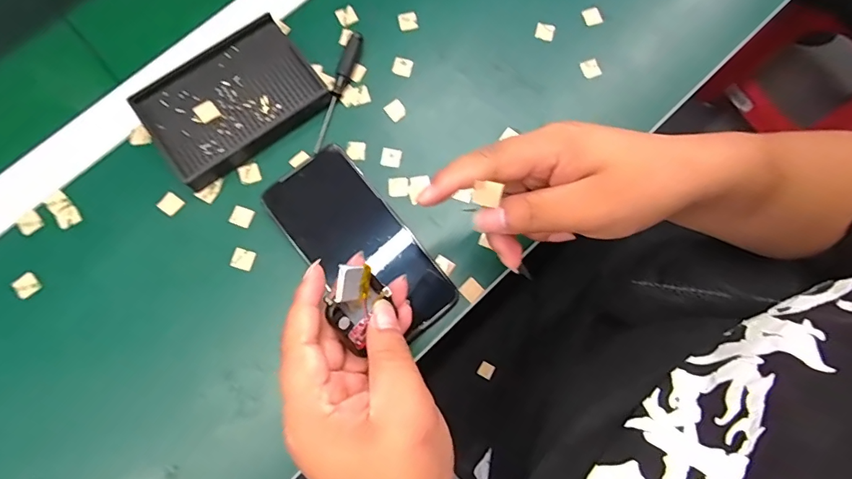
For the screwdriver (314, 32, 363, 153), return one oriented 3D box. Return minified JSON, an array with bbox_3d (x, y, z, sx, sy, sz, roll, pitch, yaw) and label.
[{"bbox_3d":[-0.077,-0.129,0.391,0.013,0.014,0.113,18,78,3],"label":"screwdriver"}]

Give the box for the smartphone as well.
[{"bbox_3d":[-0.051,0.004,0.359,0.075,0.016,0.160,-39,78,-8],"label":"smartphone"}]

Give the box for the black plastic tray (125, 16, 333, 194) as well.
[{"bbox_3d":[-0.162,-0.118,0.387,0.136,0.025,0.093,-37,81,-8],"label":"black plastic tray"}]

